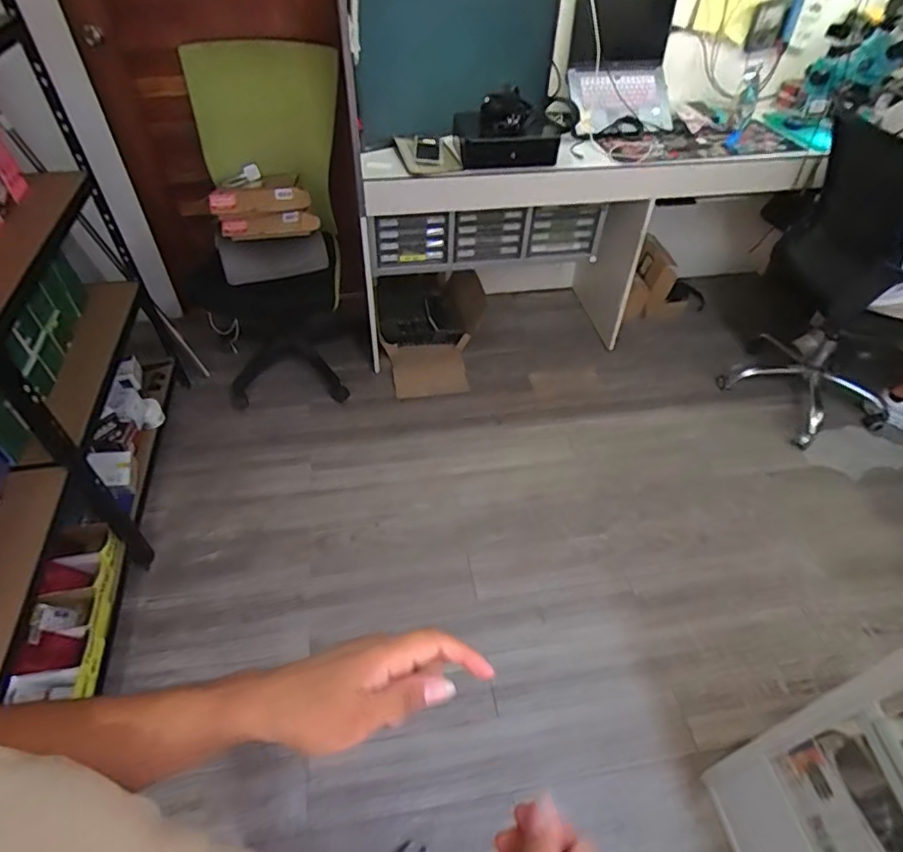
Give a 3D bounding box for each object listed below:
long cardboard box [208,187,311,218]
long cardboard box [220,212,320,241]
[{"bbox_3d":[-0.547,-0.646,1.565,0.278,0.065,0.049,-15,49,-15],"label":"long cardboard box"},{"bbox_3d":[-0.528,-0.584,1.610,0.271,0.065,0.034,-11,48,-11],"label":"long cardboard box"}]

